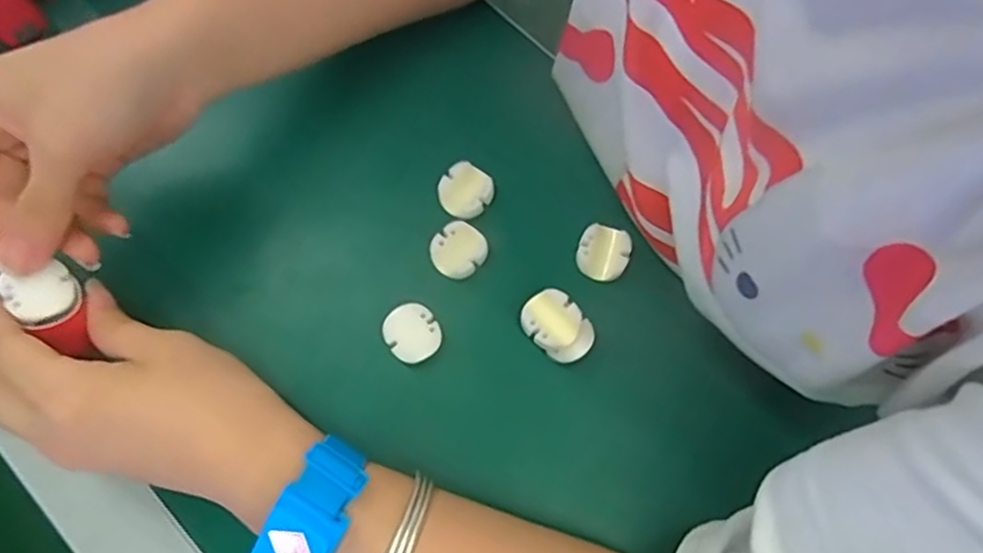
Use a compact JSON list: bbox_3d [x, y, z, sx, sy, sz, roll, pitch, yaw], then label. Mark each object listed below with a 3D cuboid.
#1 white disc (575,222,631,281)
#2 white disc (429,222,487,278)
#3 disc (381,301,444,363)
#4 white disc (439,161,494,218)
[{"bbox_3d":[0.055,-0.012,0.340,0.024,0.004,0.026,0,72,-1],"label":"white disc"},{"bbox_3d":[-0.017,-0.014,0.342,0.028,0.004,0.025,-42,78,-13],"label":"white disc"},{"bbox_3d":[-0.038,0.027,0.328,0.024,0.004,0.028,-34,76,-11],"label":"disc"},{"bbox_3d":[-0.014,-0.044,0.350,0.026,0.005,0.027,0,72,-1],"label":"white disc"}]

